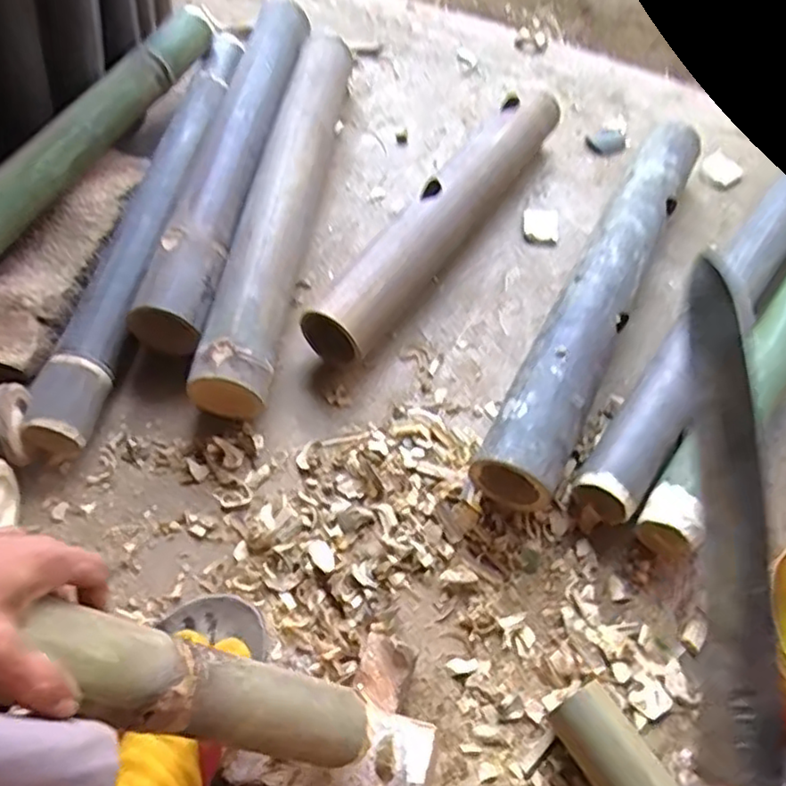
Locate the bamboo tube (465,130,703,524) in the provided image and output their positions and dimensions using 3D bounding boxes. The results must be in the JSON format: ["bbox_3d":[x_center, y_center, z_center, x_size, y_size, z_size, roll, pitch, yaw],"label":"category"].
[{"bbox_3d":[0.234,-0.117,0.728,0.073,0.054,0.551,26,62,12],"label":"bamboo tube"}]

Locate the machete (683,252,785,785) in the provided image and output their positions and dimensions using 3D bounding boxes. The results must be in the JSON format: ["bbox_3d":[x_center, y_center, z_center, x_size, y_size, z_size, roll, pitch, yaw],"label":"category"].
[{"bbox_3d":[0.123,0.091,0.246,0.031,0.032,0.311,8,69,3],"label":"machete"}]

